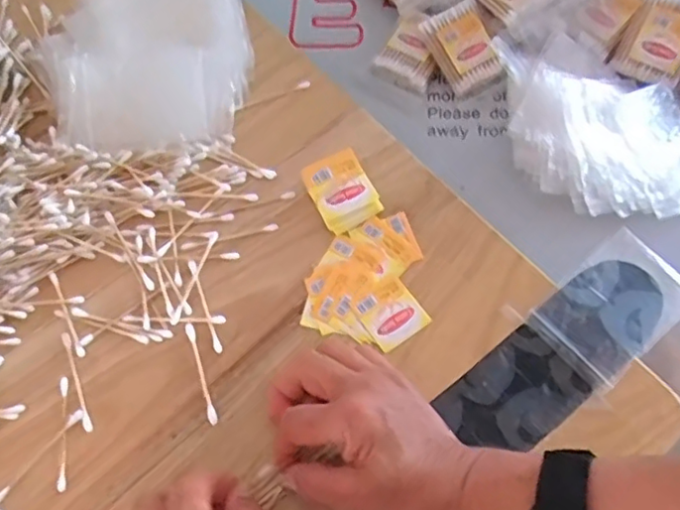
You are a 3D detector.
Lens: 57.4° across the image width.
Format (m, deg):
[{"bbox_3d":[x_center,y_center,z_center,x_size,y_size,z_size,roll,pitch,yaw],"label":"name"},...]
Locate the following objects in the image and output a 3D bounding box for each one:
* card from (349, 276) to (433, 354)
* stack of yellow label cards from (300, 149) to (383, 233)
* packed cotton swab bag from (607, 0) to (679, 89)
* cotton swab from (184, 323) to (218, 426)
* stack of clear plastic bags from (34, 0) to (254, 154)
[{"bbox_3d":[0.035,0.040,0.426,0.041,0.004,0.041,-32,75,-14],"label":"card"},{"bbox_3d":[0.001,-0.047,0.452,0.042,0.022,0.051,-28,67,-8],"label":"stack of yellow label cards"},{"bbox_3d":[0.273,-0.185,0.527,0.057,0.073,0.011,31,29,17],"label":"packed cotton swab bag"},{"bbox_3d":[-0.092,0.078,0.412,0.006,0.005,0.070,-19,67,-4],"label":"cotton swab"},{"bbox_3d":[-0.157,-0.165,0.500,0.168,0.044,0.181,-17,66,-3],"label":"stack of clear plastic bags"}]

